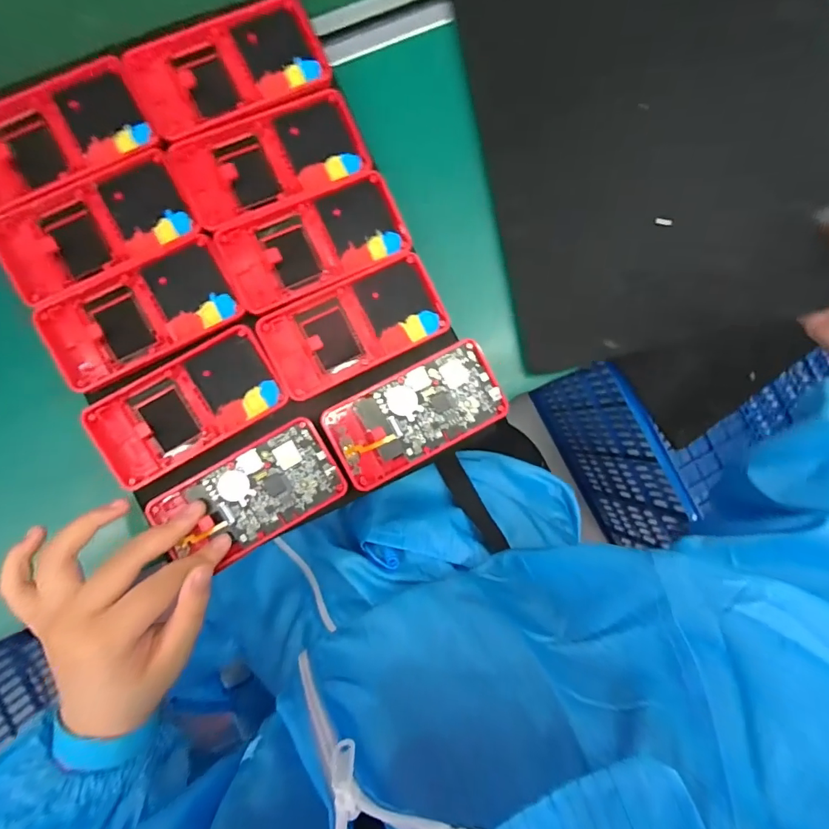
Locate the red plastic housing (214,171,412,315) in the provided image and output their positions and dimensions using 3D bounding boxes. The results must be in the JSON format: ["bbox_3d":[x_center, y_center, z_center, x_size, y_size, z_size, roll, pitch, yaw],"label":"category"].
[{"bbox_3d":[-0.068,-0.118,0.313,0.120,0.013,0.062,-26,94,-7],"label":"red plastic housing"}]

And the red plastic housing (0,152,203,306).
[{"bbox_3d":[-0.208,-0.124,0.301,0.121,0.016,0.062,-27,94,-7],"label":"red plastic housing"}]

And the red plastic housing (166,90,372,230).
[{"bbox_3d":[-0.097,-0.175,0.315,0.125,0.021,0.062,-25,94,-7],"label":"red plastic housing"}]

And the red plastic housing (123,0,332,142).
[{"bbox_3d":[-0.123,-0.232,0.313,0.122,0.032,0.067,-23,94,-7],"label":"red plastic housing"}]

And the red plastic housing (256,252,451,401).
[{"bbox_3d":[-0.041,-0.062,0.313,0.121,0.012,0.061,-26,94,-7],"label":"red plastic housing"}]

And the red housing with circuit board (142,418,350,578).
[{"bbox_3d":[-0.109,0.055,0.307,0.118,0.011,0.062,-31,88,-5],"label":"red housing with circuit board"}]

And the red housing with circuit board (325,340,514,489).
[{"bbox_3d":[0.002,-0.001,0.317,0.120,0.011,0.060,-27,94,-7],"label":"red housing with circuit board"}]

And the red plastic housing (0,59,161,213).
[{"bbox_3d":[-0.233,-0.178,0.297,0.118,0.023,0.063,-25,94,-7],"label":"red plastic housing"}]

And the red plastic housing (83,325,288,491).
[{"bbox_3d":[-0.150,-0.005,0.307,0.119,0.018,0.059,-31,95,-7],"label":"red plastic housing"}]

